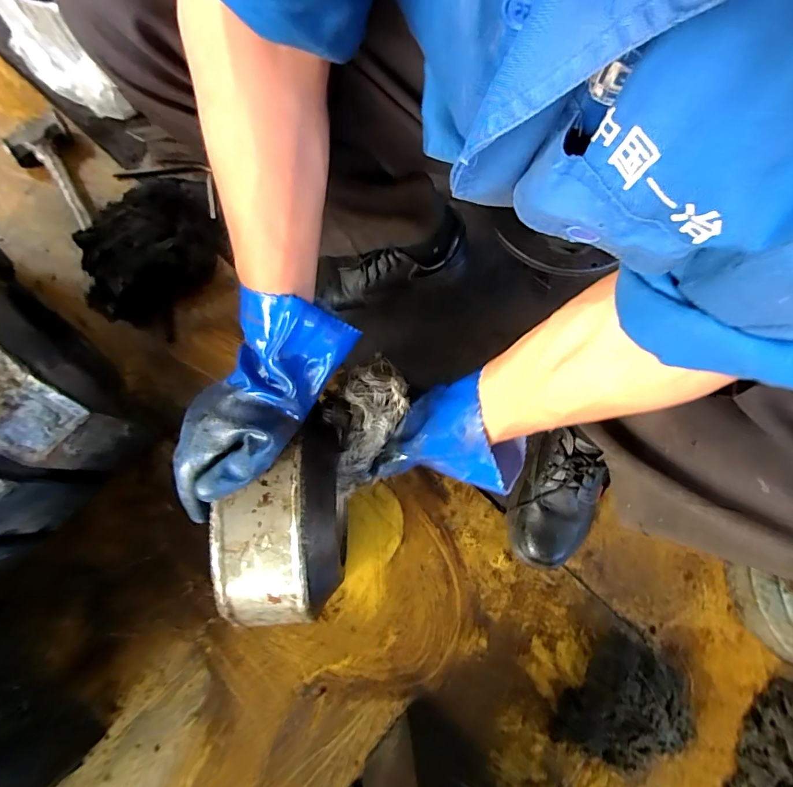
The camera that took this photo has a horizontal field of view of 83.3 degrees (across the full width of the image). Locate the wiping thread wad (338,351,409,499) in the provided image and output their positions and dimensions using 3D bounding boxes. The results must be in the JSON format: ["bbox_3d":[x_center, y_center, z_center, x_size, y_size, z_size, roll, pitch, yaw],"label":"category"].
[{"bbox_3d":[-0.032,0.036,0.454,0.060,0.029,0.144,17,97,2],"label":"wiping thread wad"}]

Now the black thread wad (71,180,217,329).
[{"bbox_3d":[-0.377,-0.229,0.673,0.206,0.053,0.239,-13,78,-5],"label":"black thread wad"}]

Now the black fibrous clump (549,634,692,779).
[{"bbox_3d":[0.289,0.395,0.547,0.133,0.077,0.149,34,79,6],"label":"black fibrous clump"}]

